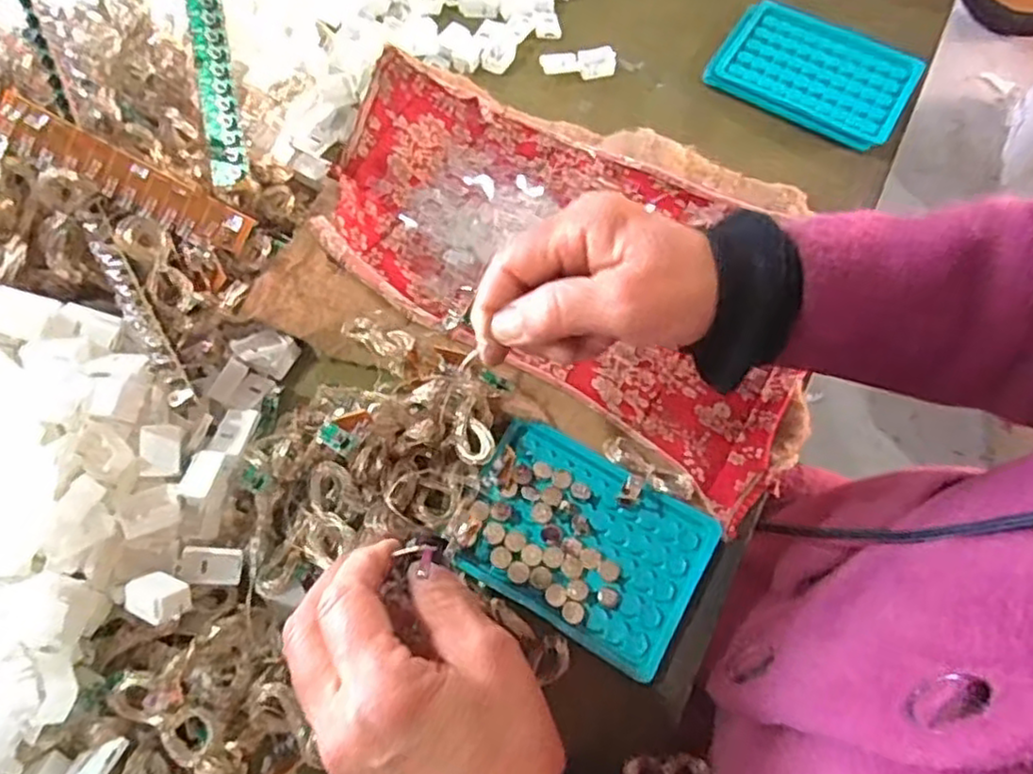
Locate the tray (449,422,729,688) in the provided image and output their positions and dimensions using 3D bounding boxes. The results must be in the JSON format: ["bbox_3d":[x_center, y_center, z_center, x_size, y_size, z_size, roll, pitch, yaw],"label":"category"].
[{"bbox_3d":[0.036,0.082,0.372,0.126,0.019,0.093,30,69,9],"label":"tray"}]

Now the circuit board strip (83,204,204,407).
[{"bbox_3d":[-0.193,-0.042,0.353,0.013,0.022,0.114,-28,70,-14],"label":"circuit board strip"}]

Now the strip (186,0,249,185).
[{"bbox_3d":[-0.173,-0.176,0.397,0.020,0.009,0.118,-9,89,-6],"label":"strip"}]

